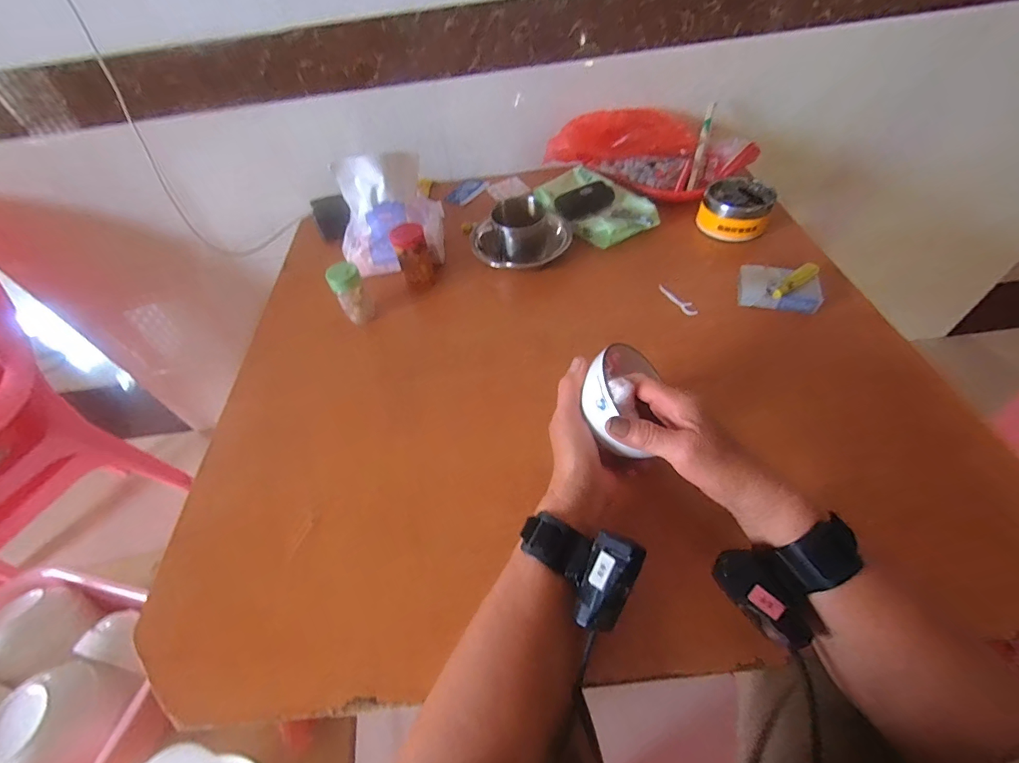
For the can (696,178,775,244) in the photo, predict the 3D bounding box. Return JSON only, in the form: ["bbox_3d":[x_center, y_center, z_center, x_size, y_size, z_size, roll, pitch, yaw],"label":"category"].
[{"bbox_3d":[0.354,-0.273,0.678,0.097,0.053,0.100,-2,53,3],"label":"can"}]

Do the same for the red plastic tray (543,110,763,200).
[{"bbox_3d":[0.249,-0.400,0.744,0.314,0.076,0.202,21,57,18],"label":"red plastic tray"}]

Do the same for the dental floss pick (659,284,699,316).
[{"bbox_3d":[0.237,-0.115,0.607,0.017,0.007,0.071,-23,55,-13],"label":"dental floss pick"}]

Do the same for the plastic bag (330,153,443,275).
[{"bbox_3d":[-0.177,-0.246,0.658,0.167,0.156,0.090,-14,54,-7],"label":"plastic bag"}]

